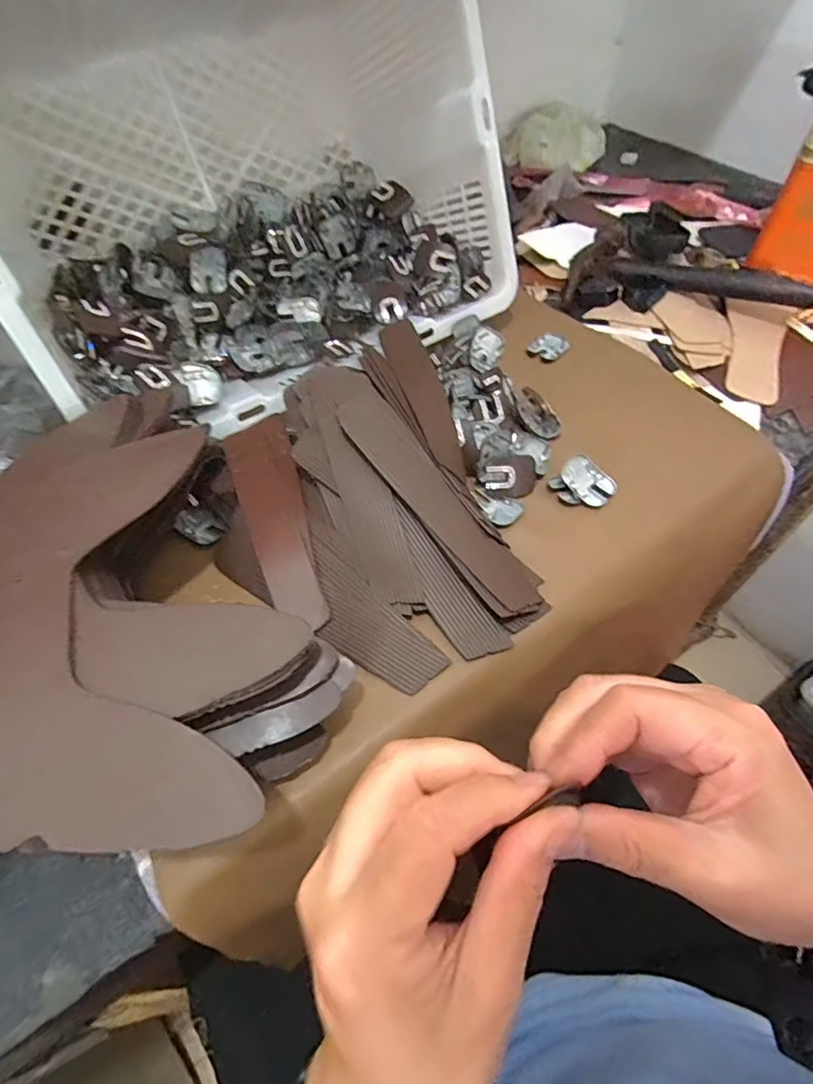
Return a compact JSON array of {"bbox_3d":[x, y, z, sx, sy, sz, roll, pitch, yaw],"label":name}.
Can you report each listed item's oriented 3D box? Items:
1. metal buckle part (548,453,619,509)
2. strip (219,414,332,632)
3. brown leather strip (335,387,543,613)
[{"bbox_3d":[0.129,-0.042,0.382,0.039,0.013,0.039,-38,62,-23],"label":"metal buckle part"},{"bbox_3d":[-0.088,-0.018,0.360,0.045,0.005,0.165,-20,63,-8],"label":"strip"},{"bbox_3d":[0.019,-0.029,0.342,0.039,0.008,0.176,-35,80,-27],"label":"brown leather strip"}]

